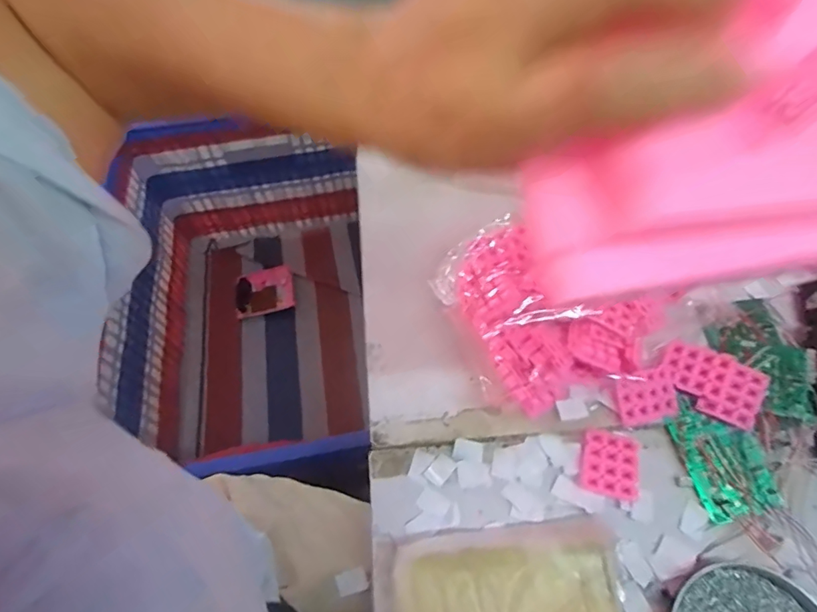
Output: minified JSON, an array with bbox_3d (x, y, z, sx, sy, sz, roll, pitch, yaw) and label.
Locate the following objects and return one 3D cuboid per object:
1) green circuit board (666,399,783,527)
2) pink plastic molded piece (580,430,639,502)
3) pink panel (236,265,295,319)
[{"bbox_3d":[0.303,0.145,0.458,0.070,0.019,0.106,-12,61,-6],"label":"green circuit board"},{"bbox_3d":[0.195,0.154,0.459,0.053,0.012,0.059,13,62,8],"label":"pink plastic molded piece"},{"bbox_3d":[-0.406,-0.043,1.340,0.157,0.015,0.142,-13,59,-5],"label":"pink panel"}]

